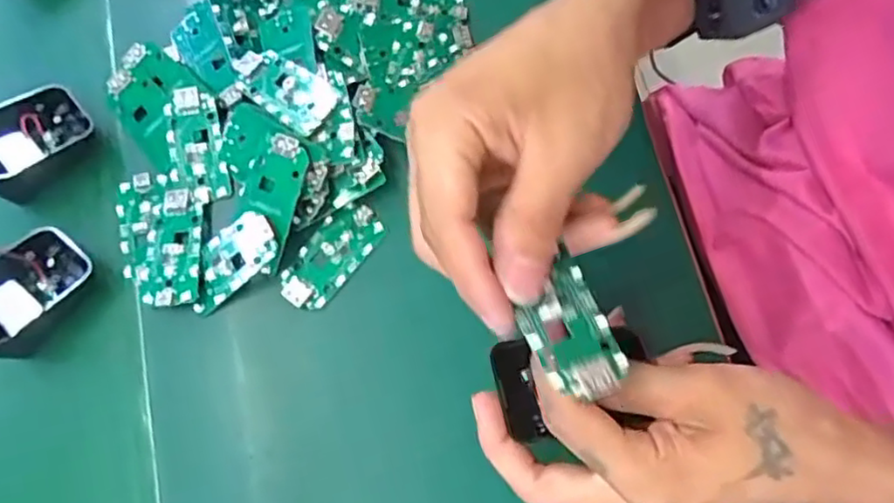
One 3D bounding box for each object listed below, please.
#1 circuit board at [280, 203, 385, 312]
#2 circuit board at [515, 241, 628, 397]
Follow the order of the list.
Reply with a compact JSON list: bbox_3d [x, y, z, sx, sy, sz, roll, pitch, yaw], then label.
[{"bbox_3d":[-0.063,0.002,0.347,0.031,0.005,0.064,37,81,12],"label":"circuit board"},{"bbox_3d":[0.041,0.025,0.226,0.030,0.005,0.053,-12,56,-13],"label":"circuit board"}]

